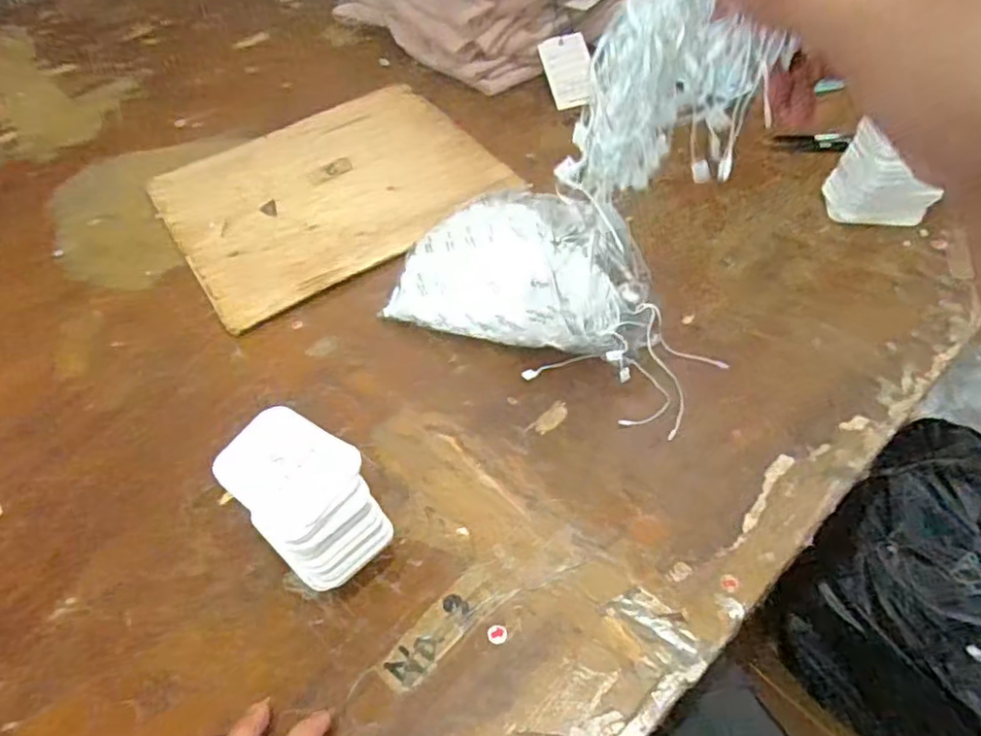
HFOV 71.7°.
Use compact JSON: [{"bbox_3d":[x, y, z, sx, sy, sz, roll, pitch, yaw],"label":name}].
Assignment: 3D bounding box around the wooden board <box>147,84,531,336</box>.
[{"bbox_3d":[-0.149,-0.167,0.631,0.279,0.010,0.242,-29,55,-17],"label":"wooden board"}]

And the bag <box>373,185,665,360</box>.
[{"bbox_3d":[0.020,-0.066,0.465,0.186,0.120,0.062,17,56,17],"label":"bag"}]

